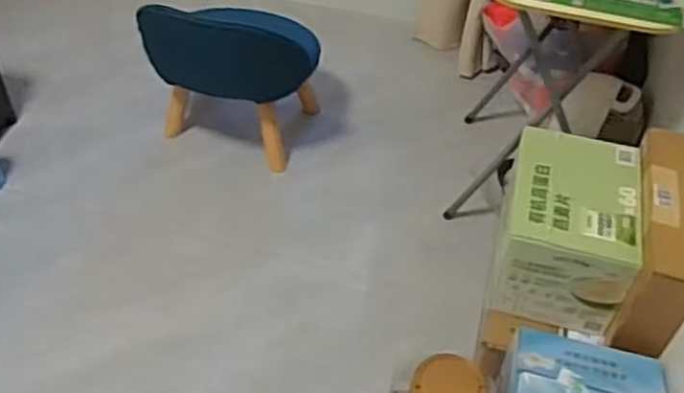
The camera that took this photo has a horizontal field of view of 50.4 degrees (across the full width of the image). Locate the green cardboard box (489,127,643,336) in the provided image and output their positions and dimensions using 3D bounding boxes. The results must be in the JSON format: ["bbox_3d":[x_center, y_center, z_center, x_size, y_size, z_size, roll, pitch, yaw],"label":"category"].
[{"bbox_3d":[0.408,0.054,1.339,0.223,0.201,0.307,13,49,9],"label":"green cardboard box"}]

